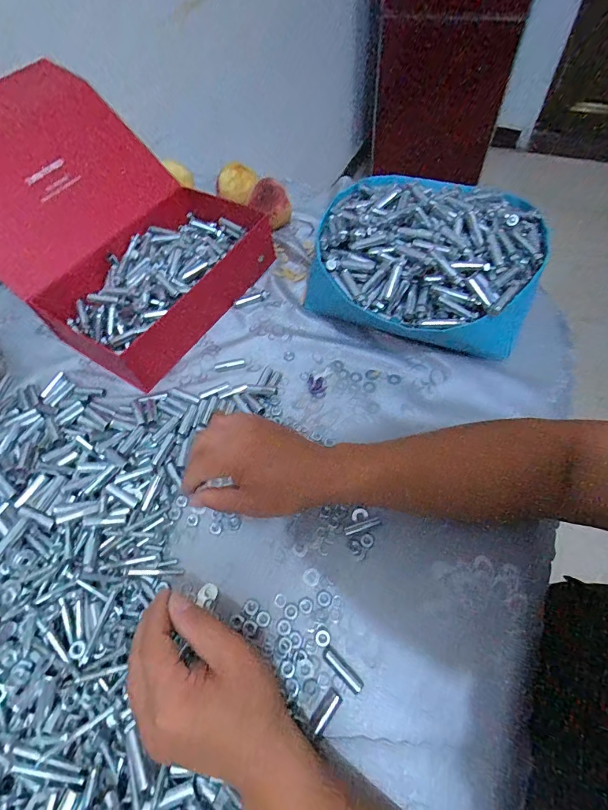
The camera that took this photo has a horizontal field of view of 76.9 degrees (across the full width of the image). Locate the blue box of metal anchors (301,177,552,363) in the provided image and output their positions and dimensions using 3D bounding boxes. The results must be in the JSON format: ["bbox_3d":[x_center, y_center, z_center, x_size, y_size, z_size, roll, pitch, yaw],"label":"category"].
[{"bbox_3d":[0.158,-0.194,0.512,0.278,0.118,0.268,12,61,11],"label":"blue box of metal anchors"}]

